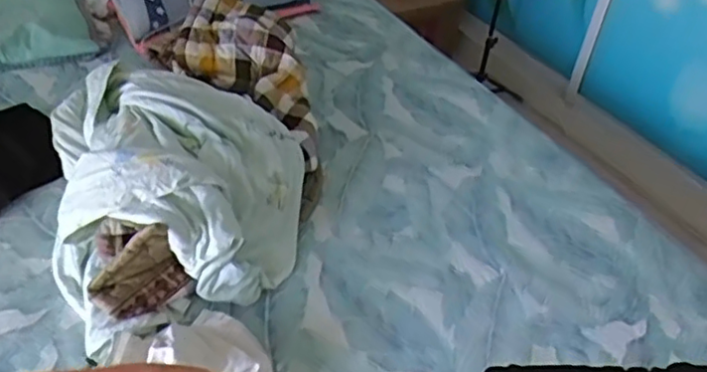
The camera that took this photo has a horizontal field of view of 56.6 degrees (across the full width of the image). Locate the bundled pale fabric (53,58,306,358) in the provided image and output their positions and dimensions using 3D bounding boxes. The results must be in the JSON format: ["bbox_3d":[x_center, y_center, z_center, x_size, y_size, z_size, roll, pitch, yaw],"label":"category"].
[{"bbox_3d":[-0.376,-0.012,1.459,0.547,0.238,0.675,-8,42,-17],"label":"bundled pale fabric"}]

